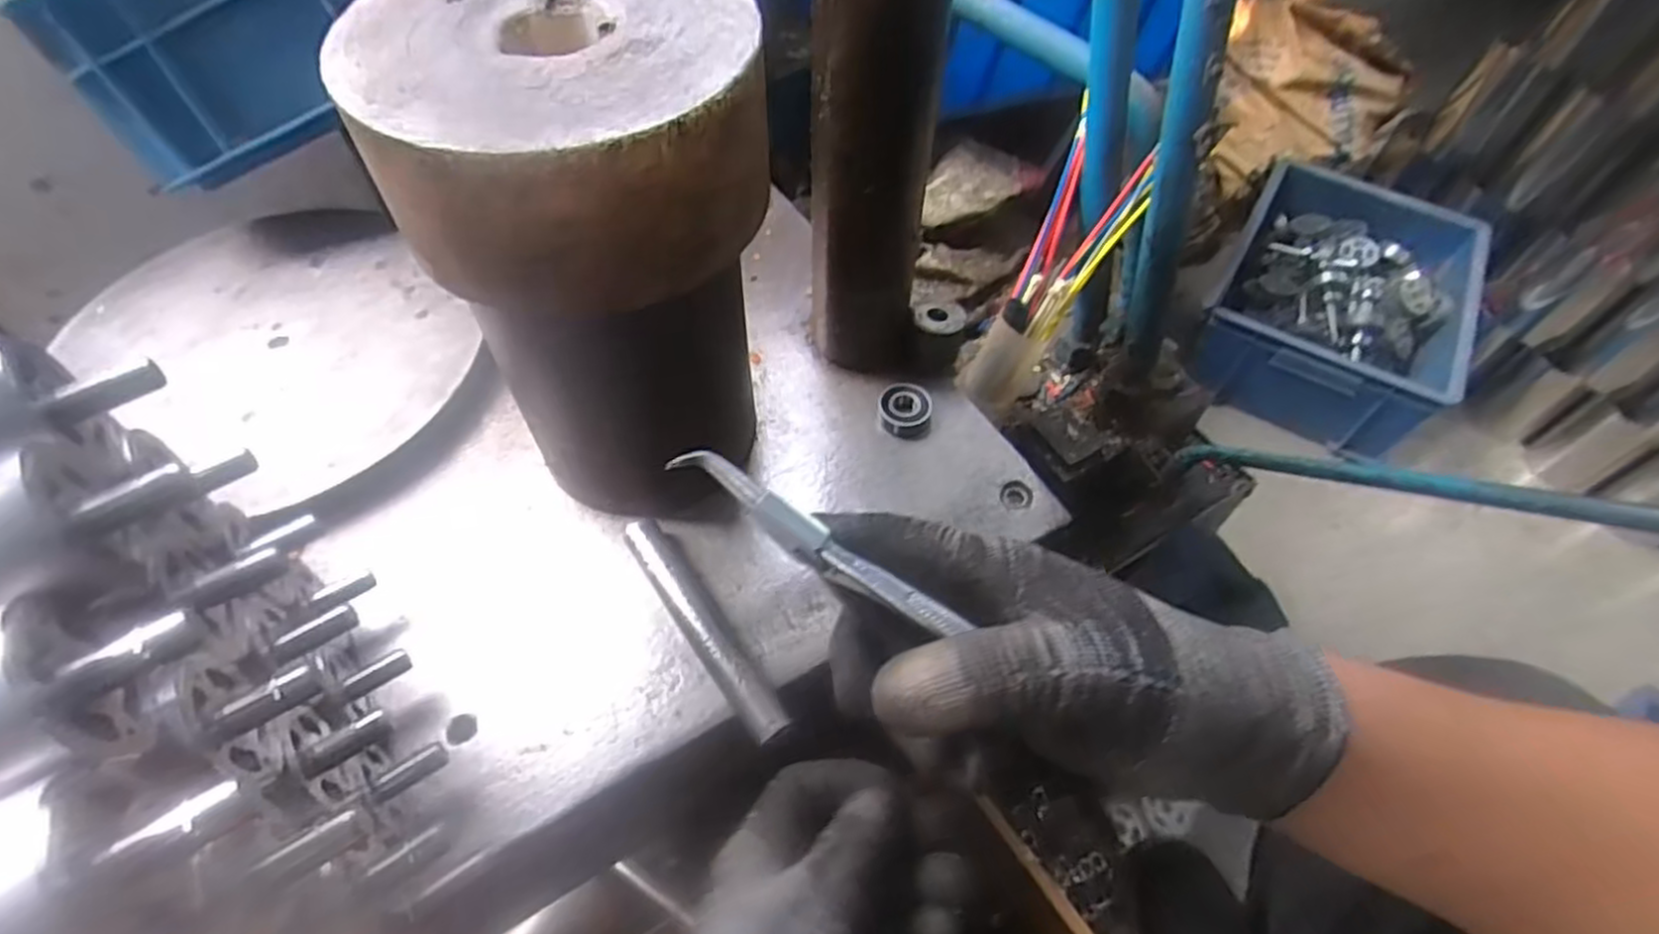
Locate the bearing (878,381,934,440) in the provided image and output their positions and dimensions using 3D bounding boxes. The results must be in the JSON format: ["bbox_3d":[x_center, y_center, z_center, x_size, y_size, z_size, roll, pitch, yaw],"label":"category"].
[{"bbox_3d":[0.049,-0.037,0.500,0.035,0.015,0.034,4,55,2],"label":"bearing"}]

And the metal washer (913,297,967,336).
[{"bbox_3d":[0.075,-0.099,0.514,0.036,0.005,0.033,3,49,-3],"label":"metal washer"}]

